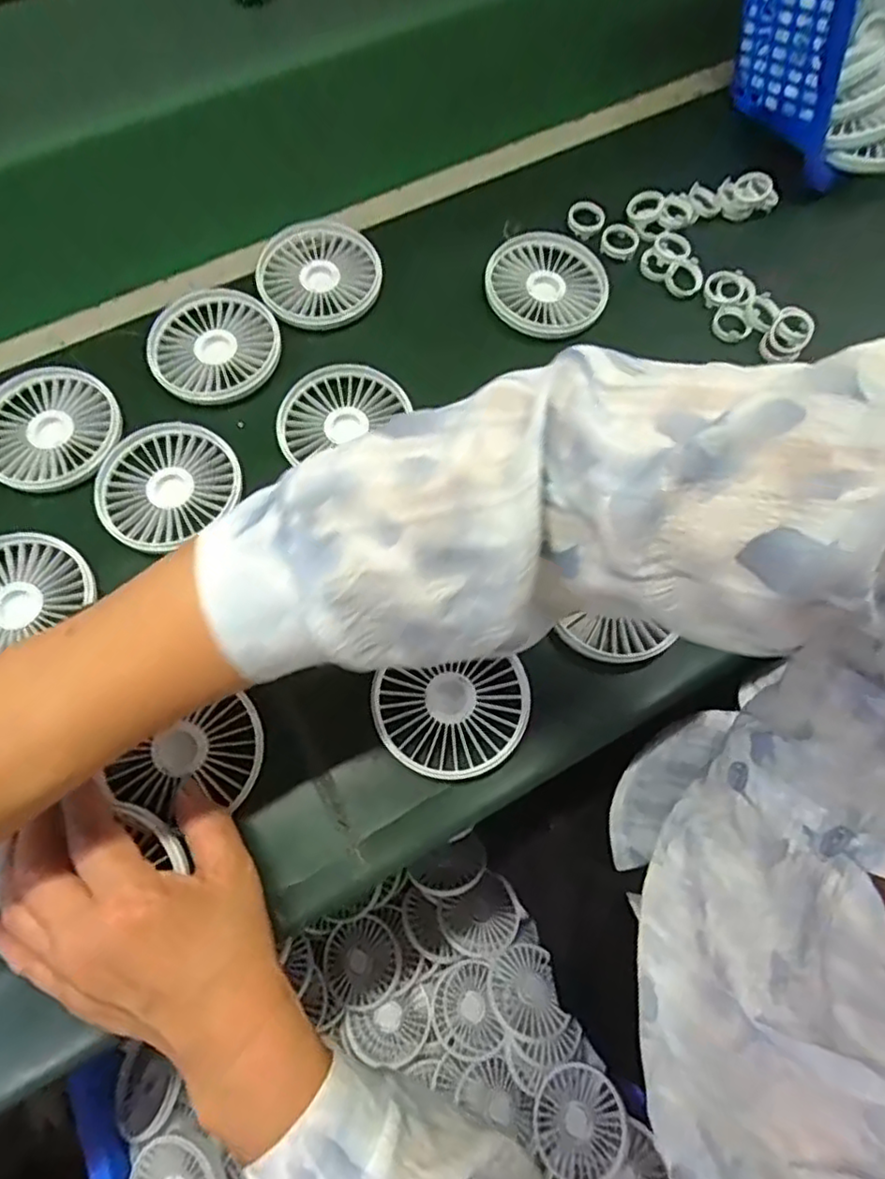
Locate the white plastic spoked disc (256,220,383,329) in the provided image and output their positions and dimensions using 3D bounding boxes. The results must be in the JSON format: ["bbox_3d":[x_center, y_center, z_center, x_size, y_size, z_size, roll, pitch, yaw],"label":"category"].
[{"bbox_3d":[-0.090,-0.229,0.471,0.085,0.013,0.088,1,69,-2],"label":"white plastic spoked disc"}]

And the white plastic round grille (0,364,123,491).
[{"bbox_3d":[-0.258,-0.107,0.422,0.092,0.007,0.085,1,69,-2],"label":"white plastic round grille"}]

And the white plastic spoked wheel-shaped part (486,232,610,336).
[{"bbox_3d":[0.074,-0.223,0.474,0.085,0.016,0.086,1,76,-3],"label":"white plastic spoked wheel-shaped part"}]

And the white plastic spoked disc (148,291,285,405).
[{"bbox_3d":[-0.156,-0.167,0.445,0.087,0.016,0.082,1,69,-2],"label":"white plastic spoked disc"}]

